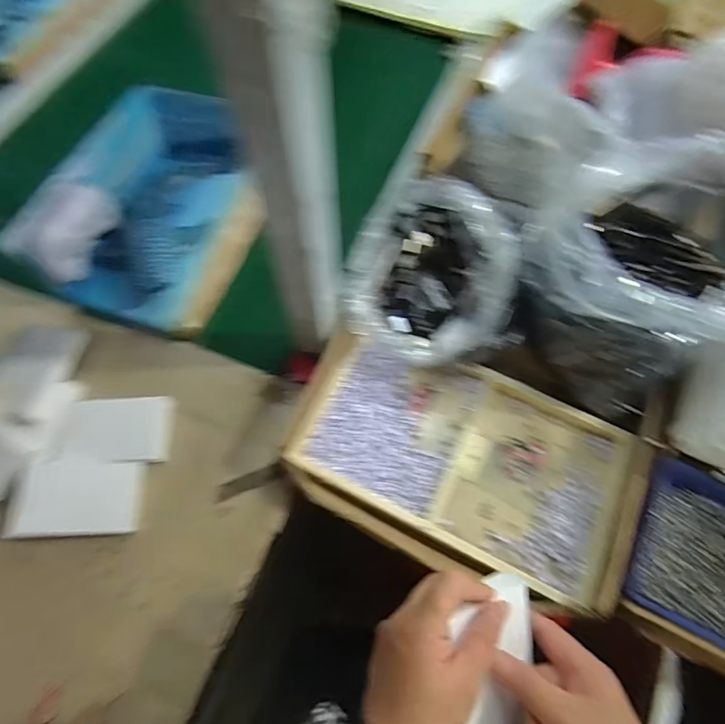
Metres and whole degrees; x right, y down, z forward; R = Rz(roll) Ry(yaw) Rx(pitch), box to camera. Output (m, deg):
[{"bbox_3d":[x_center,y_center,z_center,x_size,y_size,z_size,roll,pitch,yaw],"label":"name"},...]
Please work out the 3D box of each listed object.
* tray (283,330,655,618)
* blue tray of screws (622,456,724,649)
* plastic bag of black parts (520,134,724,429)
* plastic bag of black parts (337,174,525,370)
[{"bbox_3d":[0.104,0.099,0.488,0.342,0.046,0.206,22,69,9],"label":"tray"},{"bbox_3d":[0.323,0.181,0.431,0.128,0.029,0.144,21,68,9],"label":"blue tray of screws"},{"bbox_3d":[0.278,-0.082,0.462,0.196,0.189,0.196,-42,73,-16],"label":"plastic bag of black parts"},{"bbox_3d":[0.077,-0.103,0.520,0.182,0.113,0.185,5,67,2],"label":"plastic bag of black parts"}]

